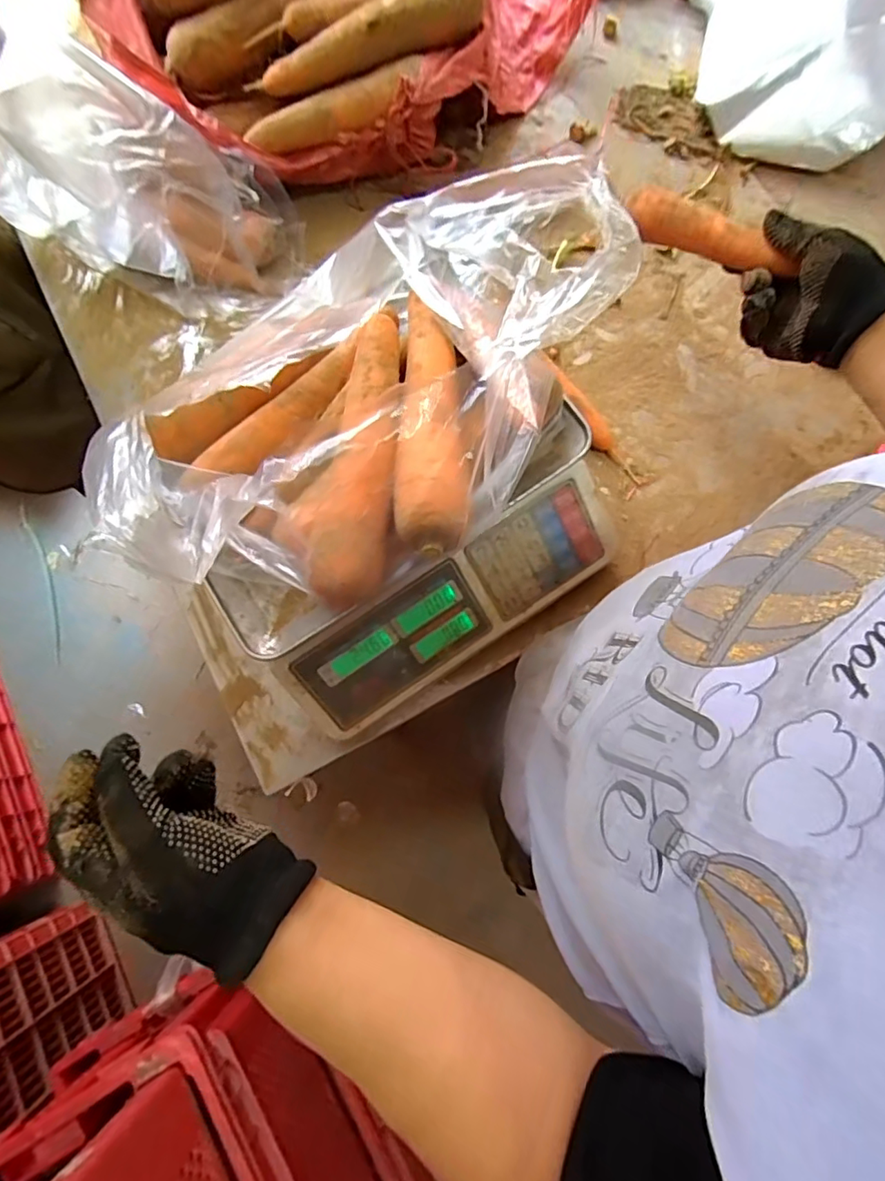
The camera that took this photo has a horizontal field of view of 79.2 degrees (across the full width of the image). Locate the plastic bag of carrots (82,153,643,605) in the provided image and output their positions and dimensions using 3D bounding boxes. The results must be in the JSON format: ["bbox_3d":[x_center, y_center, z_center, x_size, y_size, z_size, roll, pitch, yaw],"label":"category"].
[{"bbox_3d":[-0.060,-0.133,0.358,0.278,0.140,0.256,17,79,5],"label":"plastic bag of carrots"}]

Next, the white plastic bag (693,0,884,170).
[{"bbox_3d":[0.451,-0.664,0.626,0.299,0.079,0.345,-3,78,1],"label":"white plastic bag"}]

